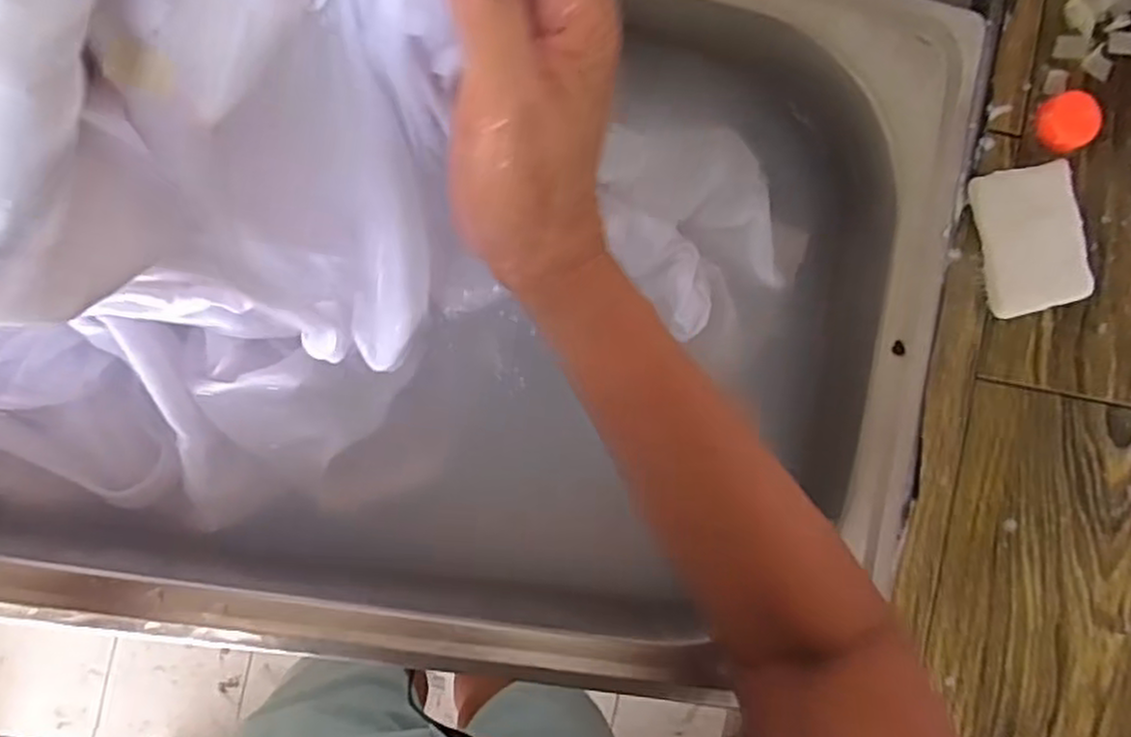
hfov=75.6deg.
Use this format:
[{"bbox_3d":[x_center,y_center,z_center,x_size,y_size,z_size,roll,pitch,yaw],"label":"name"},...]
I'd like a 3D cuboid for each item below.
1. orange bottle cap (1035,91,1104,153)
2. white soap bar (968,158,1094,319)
[{"bbox_3d":[0.286,-0.140,0.414,0.029,0.014,0.032,-22,95,-8],"label":"orange bottle cap"},{"bbox_3d":[0.263,-0.073,0.410,0.056,0.018,0.080,-13,93,-9],"label":"white soap bar"}]

